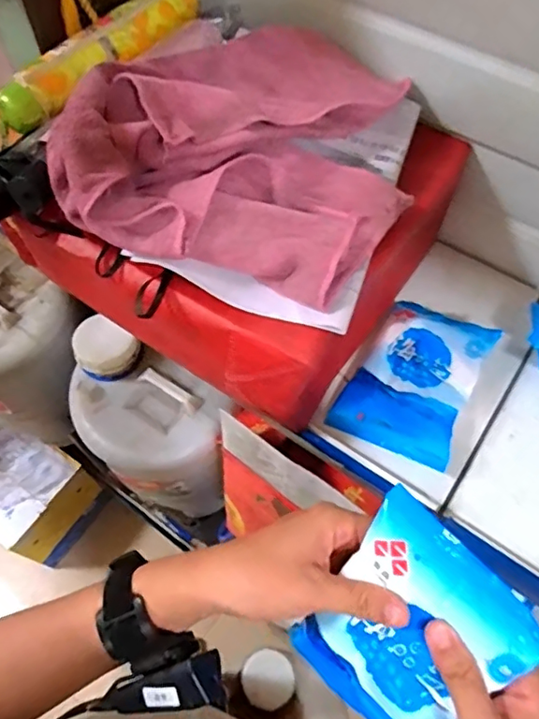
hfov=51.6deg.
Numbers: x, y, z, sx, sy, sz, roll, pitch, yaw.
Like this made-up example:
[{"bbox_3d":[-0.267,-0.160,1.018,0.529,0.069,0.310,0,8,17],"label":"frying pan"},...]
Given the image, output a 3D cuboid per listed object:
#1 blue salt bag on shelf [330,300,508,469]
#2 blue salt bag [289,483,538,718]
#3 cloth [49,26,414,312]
[{"bbox_3d":[0.149,0.014,0.568,0.114,0.031,0.169,25,65,14],"label":"blue salt bag on shelf"},{"bbox_3d":[0.078,0.169,0.338,0.110,0.143,0.023,43,27,24],"label":"blue salt bag"},{"bbox_3d":[-0.015,-0.194,0.475,0.270,0.061,0.280,19,66,-10],"label":"cloth"}]

